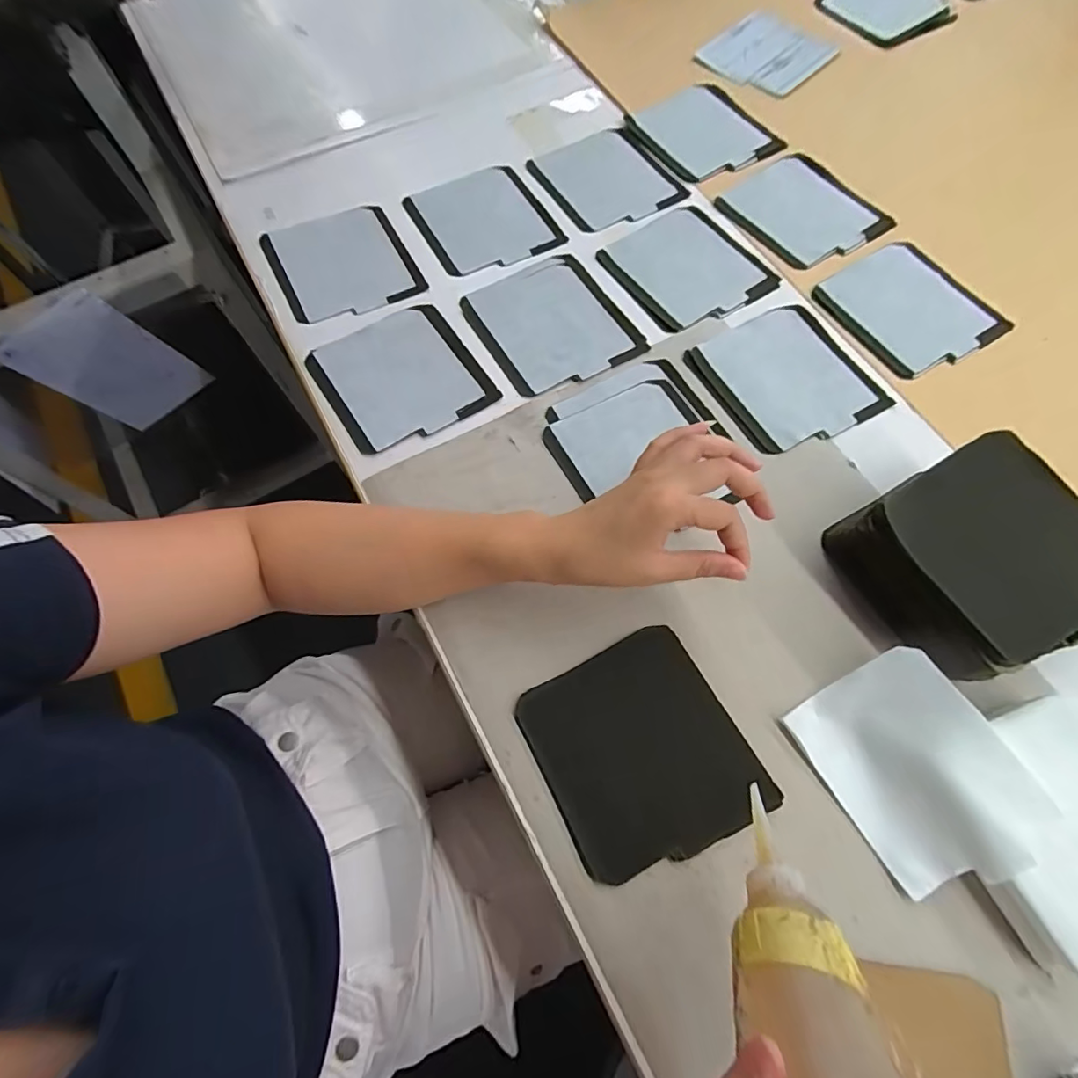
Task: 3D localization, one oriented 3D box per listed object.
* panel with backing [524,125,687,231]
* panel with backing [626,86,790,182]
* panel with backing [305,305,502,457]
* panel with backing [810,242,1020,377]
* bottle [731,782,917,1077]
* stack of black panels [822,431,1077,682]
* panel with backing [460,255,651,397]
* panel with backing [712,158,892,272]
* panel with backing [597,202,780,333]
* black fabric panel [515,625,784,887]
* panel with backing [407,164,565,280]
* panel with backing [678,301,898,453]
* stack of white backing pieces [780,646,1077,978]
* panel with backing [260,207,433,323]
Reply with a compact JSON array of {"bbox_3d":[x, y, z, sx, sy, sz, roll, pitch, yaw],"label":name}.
[{"bbox_3d":[0.072,-0.393,0.572,0.124,0.006,0.134,-29,71,-10],"label":"panel with backing"},{"bbox_3d":[0.185,-0.458,0.591,0.123,0.009,0.134,-31,72,-10],"label":"panel with backing"},{"bbox_3d":[-0.124,-0.145,0.469,0.128,0.015,0.129,-33,72,-11],"label":"panel with backing"},{"bbox_3d":[0.356,-0.222,0.501,0.130,0.006,0.136,-31,72,-10],"label":"panel with backing"},{"bbox_3d":[0.122,0.208,0.256,0.057,0.052,0.154,6,28,4],"label":"bottle"},{"bbox_3d":[0.311,0.014,0.376,0.139,0.064,0.134,-25,71,-8],"label":"stack of black panels"},{"bbox_3d":[0.011,-0.205,0.496,0.130,0.006,0.140,-29,71,-9],"label":"panel with backing"},{"bbox_3d":[0.277,-0.344,0.545,0.137,0.007,0.134,-33,72,-11],"label":"panel with backing"},{"bbox_3d":[0.147,-0.272,0.522,0.127,0.009,0.135,-32,72,-10],"label":"panel with backing"},{"bbox_3d":[0.069,0.143,0.357,0.131,0.006,0.136,-26,71,-9],"label":"black fabric panel"},{"bbox_3d":[-0.058,-0.334,0.549,0.128,0.009,0.136,-27,71,-9],"label":"panel with backing"},{"bbox_3d":[0.225,-0.147,0.473,0.133,0.004,0.136,-27,71,-9],"label":"panel with backing"},{"bbox_3d":[0.285,0.160,0.332,0.151,0.037,0.192,-29,71,-10],"label":"stack of white backing pieces"},{"bbox_3d":[-0.193,-0.273,0.518,0.127,0.017,0.129,-26,71,-8],"label":"panel with backing"}]

